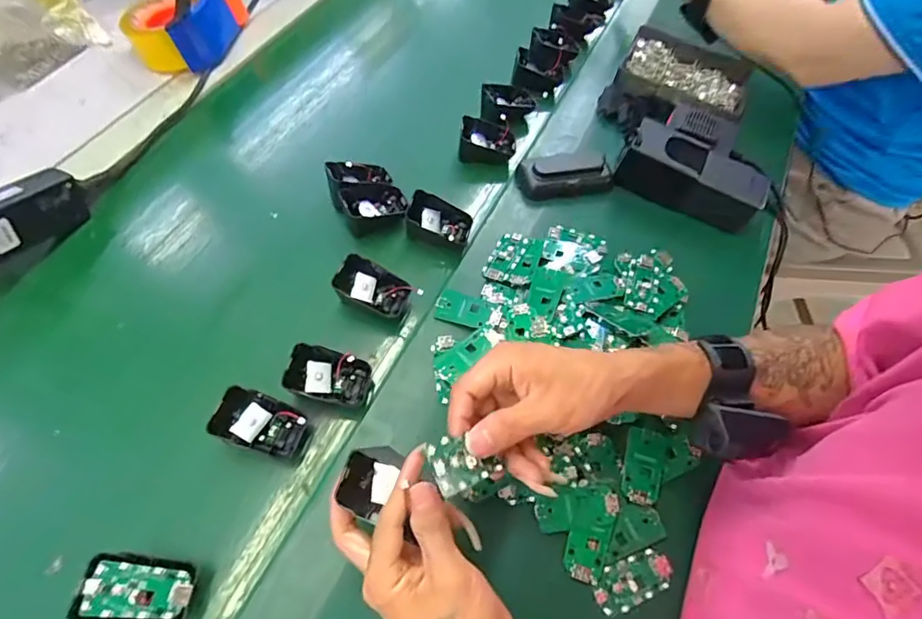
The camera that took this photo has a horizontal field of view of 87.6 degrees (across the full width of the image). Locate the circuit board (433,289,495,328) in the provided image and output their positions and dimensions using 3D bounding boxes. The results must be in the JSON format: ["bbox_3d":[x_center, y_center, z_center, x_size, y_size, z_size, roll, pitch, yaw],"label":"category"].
[{"bbox_3d":[0.002,-0.001,0.462,0.052,0.008,0.030,15,60,7],"label":"circuit board"}]

